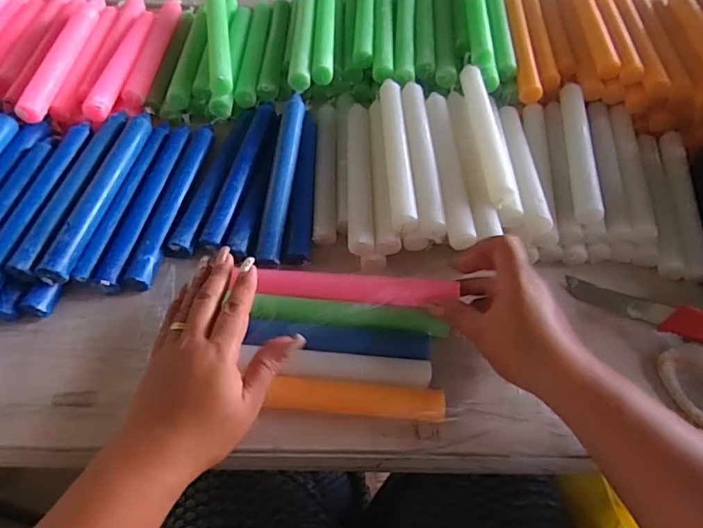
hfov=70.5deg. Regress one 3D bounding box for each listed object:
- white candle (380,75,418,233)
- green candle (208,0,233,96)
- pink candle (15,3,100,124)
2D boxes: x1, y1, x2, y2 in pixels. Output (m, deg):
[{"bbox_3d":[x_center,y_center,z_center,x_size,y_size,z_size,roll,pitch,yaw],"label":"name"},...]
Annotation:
[{"bbox_3d":[0.043,-0.107,0.477,0.023,0.023,0.193,1,54,-3],"label":"white candle"},{"bbox_3d":[-0.150,-0.266,0.570,0.023,0.025,0.219,-6,55,-8],"label":"green candle"},{"bbox_3d":[-0.310,-0.219,0.538,0.025,0.026,0.203,2,54,-2],"label":"pink candle"}]

